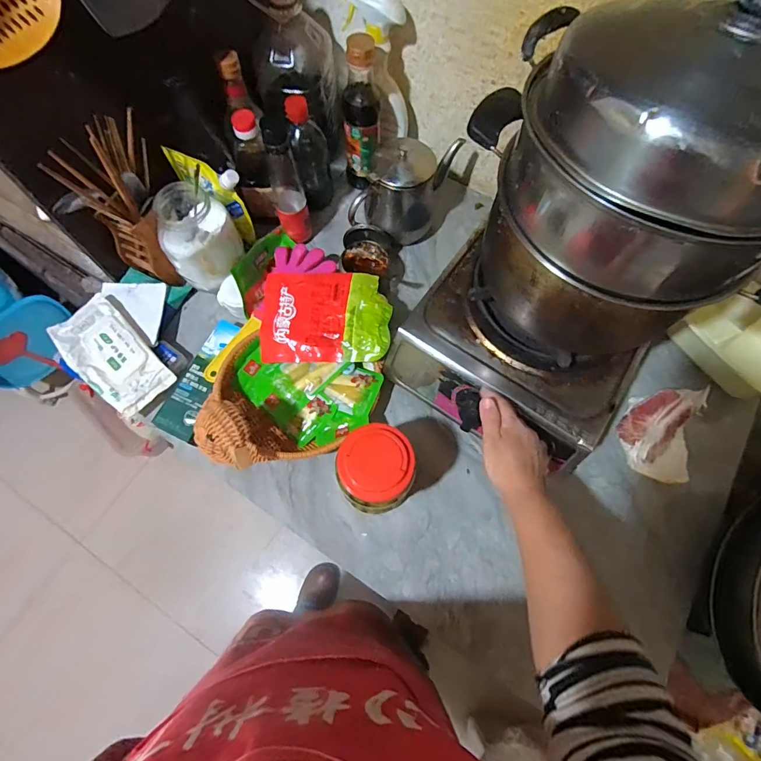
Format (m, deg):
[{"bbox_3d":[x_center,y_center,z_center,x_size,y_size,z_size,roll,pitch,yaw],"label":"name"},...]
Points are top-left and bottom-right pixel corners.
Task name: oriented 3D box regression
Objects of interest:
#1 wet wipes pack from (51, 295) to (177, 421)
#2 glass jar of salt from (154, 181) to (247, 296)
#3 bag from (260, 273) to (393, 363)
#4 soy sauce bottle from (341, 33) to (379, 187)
[{"bbox_3d":[-0.399,-0.039,0.627,0.183,0.037,0.104,41,74,13],"label":"wet wipes pack"},{"bbox_3d":[-0.274,-0.213,0.640,0.090,0.126,0.098,0,70,-1],"label":"glass jar of salt"},{"bbox_3d":[-0.082,-0.094,0.632,0.187,0.039,0.139,0,70,-1],"label":"bag"},{"bbox_3d":[-0.033,-0.423,0.697,0.059,0.239,0.054,0,70,-1],"label":"soy sauce bottle"}]

